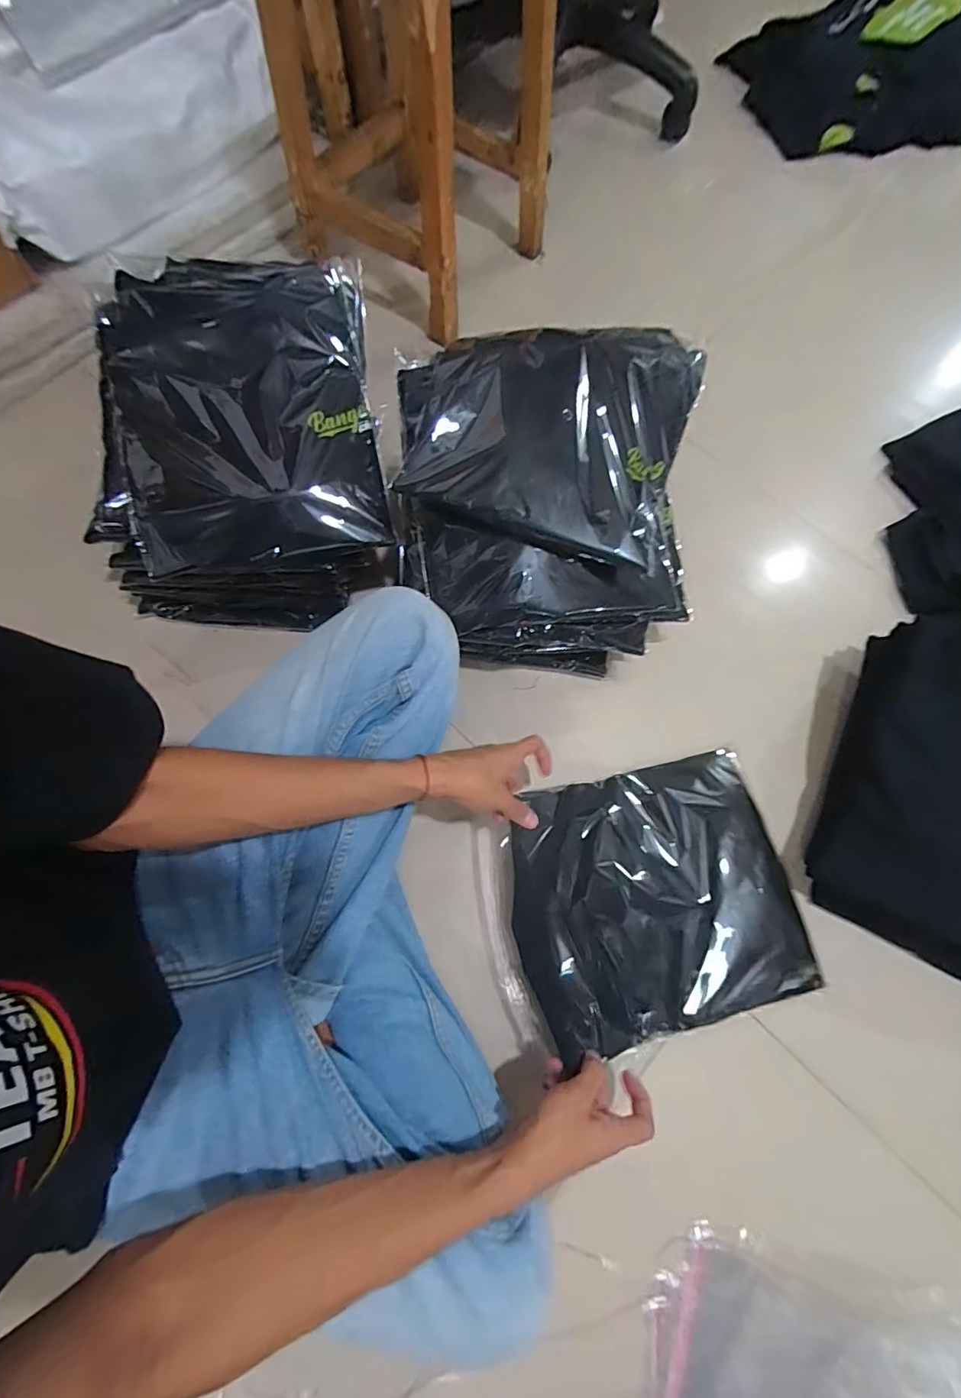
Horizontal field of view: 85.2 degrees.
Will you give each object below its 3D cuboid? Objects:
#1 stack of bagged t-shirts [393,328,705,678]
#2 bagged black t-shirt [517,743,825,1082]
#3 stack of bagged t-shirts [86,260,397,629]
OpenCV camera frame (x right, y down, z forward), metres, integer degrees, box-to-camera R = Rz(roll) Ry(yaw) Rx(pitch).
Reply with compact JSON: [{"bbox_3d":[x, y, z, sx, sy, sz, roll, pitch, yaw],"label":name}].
[{"bbox_3d":[0.075,-0.213,0.625,0.335,0.231,0.320,-2,71,-1],"label":"stack of bagged t-shirts"},{"bbox_3d":[0.193,0.213,0.570,0.315,0.057,0.268,-13,71,-7],"label":"bagged black t-shirt"},{"bbox_3d":[-0.292,-0.300,0.645,0.332,0.226,0.343,-8,71,-3],"label":"stack of bagged t-shirts"}]

